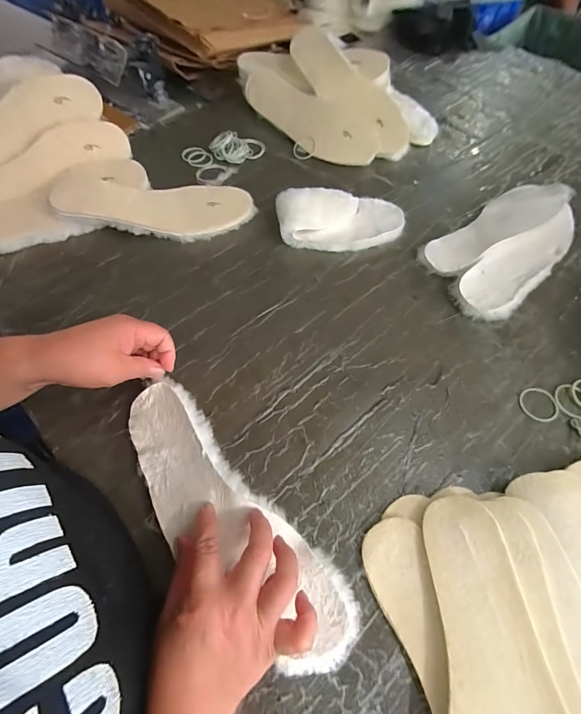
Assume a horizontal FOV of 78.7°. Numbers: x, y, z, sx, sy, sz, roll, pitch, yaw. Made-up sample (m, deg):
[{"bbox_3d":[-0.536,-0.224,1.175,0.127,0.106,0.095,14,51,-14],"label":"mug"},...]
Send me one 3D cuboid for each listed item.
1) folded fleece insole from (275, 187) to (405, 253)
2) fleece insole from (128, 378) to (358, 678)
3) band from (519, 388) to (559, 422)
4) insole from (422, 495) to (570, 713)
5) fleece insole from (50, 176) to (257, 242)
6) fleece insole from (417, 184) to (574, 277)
[{"bbox_3d":[0.076,-0.206,0.524,0.188,0.044,0.095,-7,60,-4],"label":"folded fleece insole"},{"bbox_3d":[-0.062,0.138,0.320,0.288,0.025,0.091,40,68,18],"label":"fleece insole"},{"bbox_3d":[0.285,0.054,0.405,0.042,0.004,0.041,5,60,3],"label":"band"},{"bbox_3d":[0.153,0.247,0.258,0.092,0.008,0.265,-7,59,13],"label":"insole"},{"bbox_3d":[-0.194,-0.219,0.521,0.271,0.022,0.095,0,65,-9],"label":"fleece insole"},{"bbox_3d":[0.308,-0.197,0.526,0.267,0.035,0.086,-34,66,-18],"label":"fleece insole"}]

